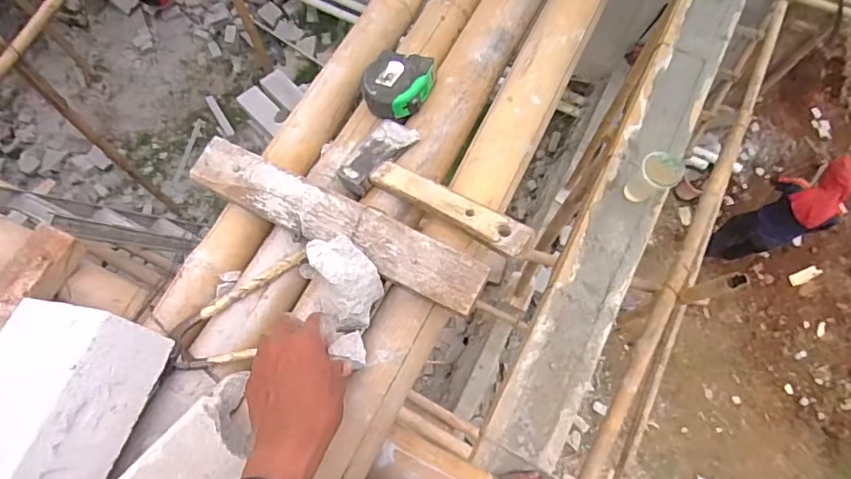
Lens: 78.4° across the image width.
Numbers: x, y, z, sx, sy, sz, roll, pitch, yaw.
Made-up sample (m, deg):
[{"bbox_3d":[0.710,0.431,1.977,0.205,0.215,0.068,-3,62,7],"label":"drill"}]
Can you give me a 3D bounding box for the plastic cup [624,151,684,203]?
[{"bbox_3d":[0.575,-0.151,1.317,0.088,0.171,0.092,0,72,0],"label":"plastic cup"}]

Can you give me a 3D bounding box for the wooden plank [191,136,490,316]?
[{"bbox_3d":[-0.098,-0.020,0.554,0.339,0.027,0.057,27,74,9],"label":"wooden plank"}]

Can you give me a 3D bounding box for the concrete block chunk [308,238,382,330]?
[{"bbox_3d":[-0.083,0.040,0.525,0.071,0.041,0.098,-13,72,-4],"label":"concrete block chunk"}]

